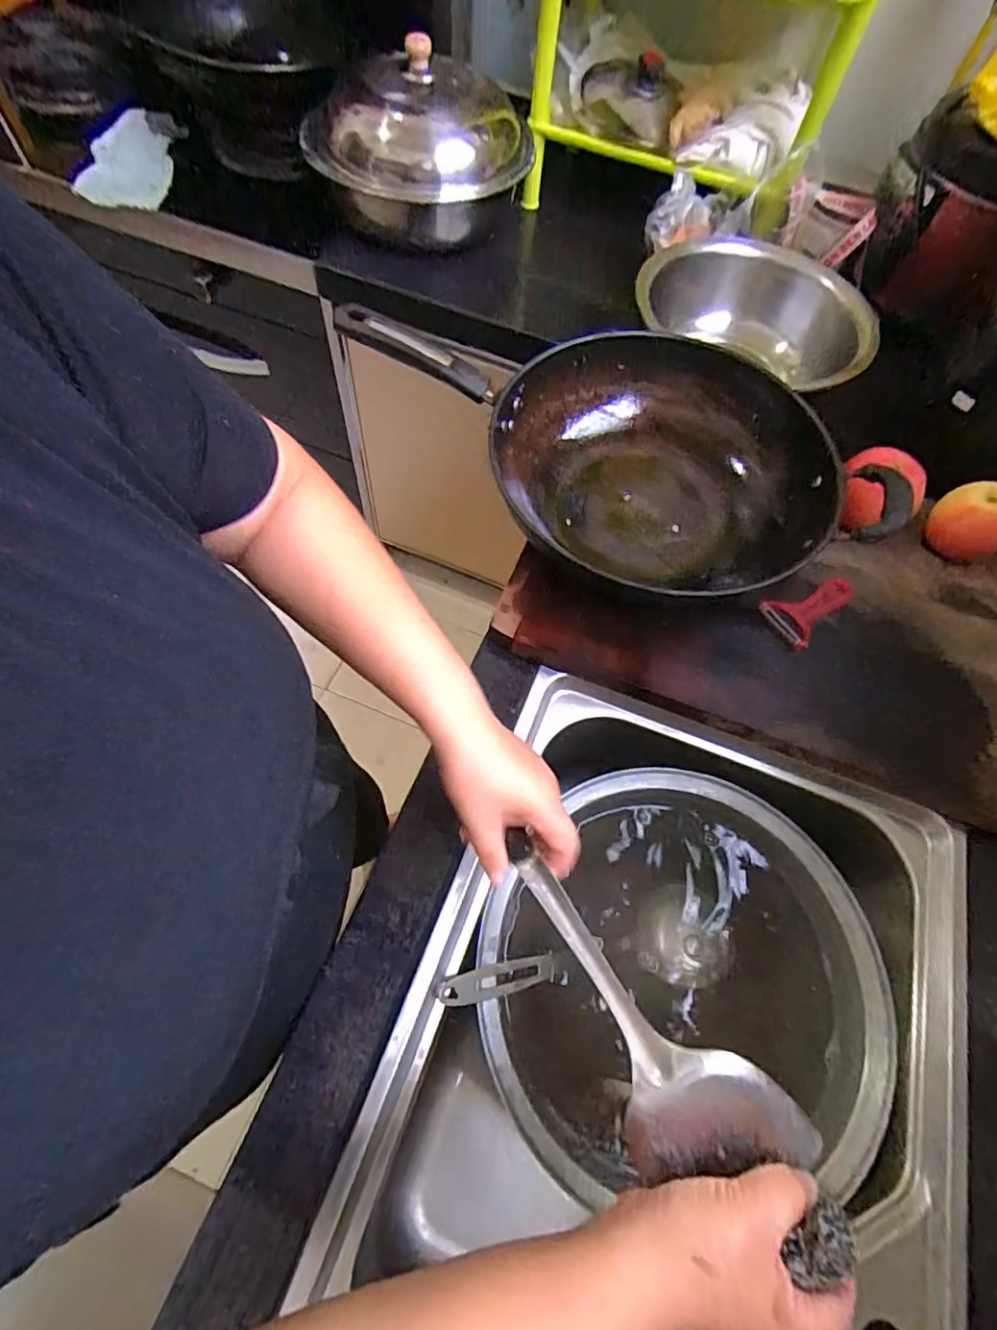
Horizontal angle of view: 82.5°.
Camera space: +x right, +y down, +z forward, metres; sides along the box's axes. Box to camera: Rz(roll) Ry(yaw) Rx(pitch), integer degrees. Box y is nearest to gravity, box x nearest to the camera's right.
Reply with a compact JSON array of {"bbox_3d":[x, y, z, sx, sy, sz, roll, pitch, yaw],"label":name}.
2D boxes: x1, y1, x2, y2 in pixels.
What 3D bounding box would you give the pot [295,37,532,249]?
[{"bbox_3d":[-0.116,-0.803,0.868,0.317,0.161,0.270,10,65,2],"label":"pot"}]

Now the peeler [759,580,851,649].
[{"bbox_3d":[0.335,-0.061,0.600,0.114,0.013,0.057,-28,69,-15],"label":"peeler"}]

